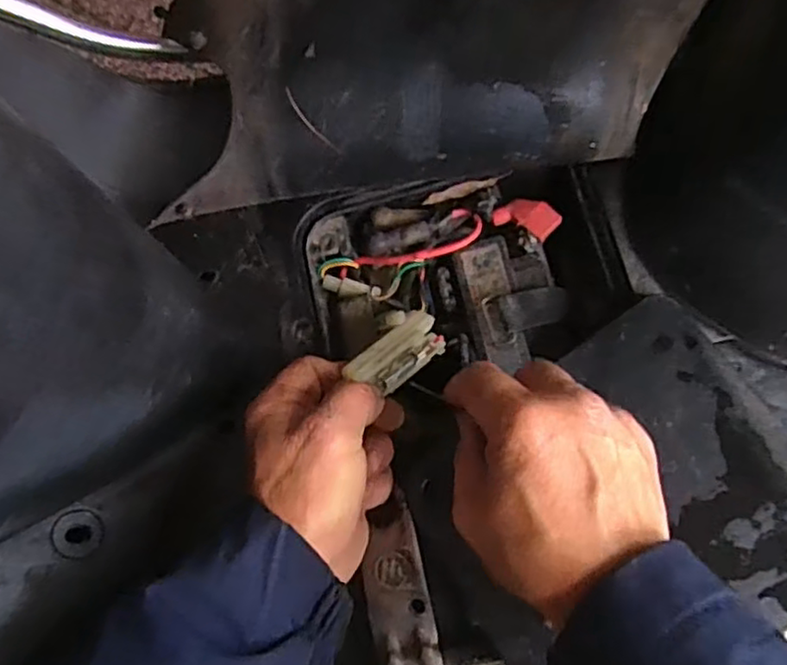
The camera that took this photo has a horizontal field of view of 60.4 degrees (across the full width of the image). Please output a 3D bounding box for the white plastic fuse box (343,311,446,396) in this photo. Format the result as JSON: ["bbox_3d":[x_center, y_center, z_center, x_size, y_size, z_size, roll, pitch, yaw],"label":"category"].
[{"bbox_3d":[0.001,0.012,0.374,0.058,0.015,0.028,-39,110,-27],"label":"white plastic fuse box"}]

